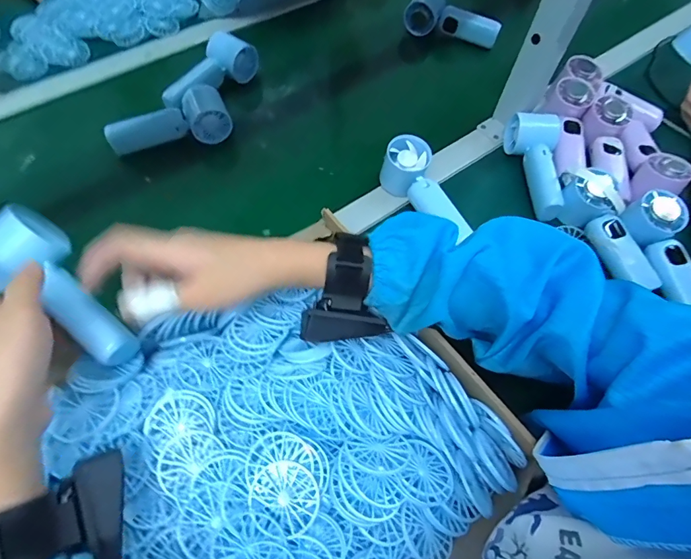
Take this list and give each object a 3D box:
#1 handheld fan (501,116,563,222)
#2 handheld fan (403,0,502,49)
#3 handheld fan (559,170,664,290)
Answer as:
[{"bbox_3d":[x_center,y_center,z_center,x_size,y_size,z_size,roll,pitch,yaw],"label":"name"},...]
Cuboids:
[{"bbox_3d":[0.245,-0.149,0.537,0.058,0.045,0.145,8,64,1],"label":"handheld fan"},{"bbox_3d":[0.177,-0.426,0.685,0.153,0.055,0.048,28,66,11],"label":"handheld fan"},{"bbox_3d":[0.307,-0.056,0.475,0.048,0.059,0.141,-14,66,-9],"label":"handheld fan"}]

